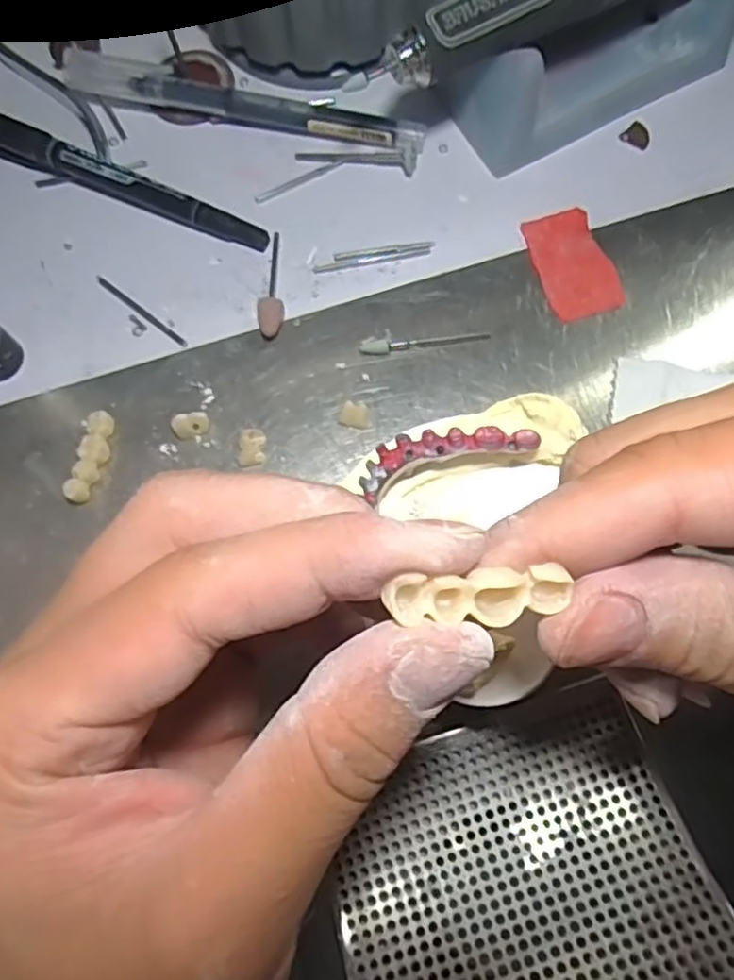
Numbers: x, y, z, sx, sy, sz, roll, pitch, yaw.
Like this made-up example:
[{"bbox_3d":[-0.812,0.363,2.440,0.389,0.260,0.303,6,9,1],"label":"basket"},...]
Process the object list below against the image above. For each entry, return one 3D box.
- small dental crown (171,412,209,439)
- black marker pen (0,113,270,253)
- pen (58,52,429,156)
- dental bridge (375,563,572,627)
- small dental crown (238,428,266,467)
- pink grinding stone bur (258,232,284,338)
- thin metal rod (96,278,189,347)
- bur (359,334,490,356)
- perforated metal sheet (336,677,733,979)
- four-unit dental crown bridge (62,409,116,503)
[{"bbox_3d":[-0.061,-0.022,0.232,0.012,0.009,0.007,-11,75,-1],"label":"small dental crown"},{"bbox_3d":[-0.105,-0.122,0.257,0.143,0.013,0.015,25,77,8],"label":"black marker pen"},{"bbox_3d":[-0.051,-0.151,0.262,0.147,0.013,0.019,15,76,6],"label":"pen"},{"bbox_3d":[0.019,0.018,0.112,0.032,0.005,0.009,-2,77,-13],"label":"dental bridge"},{"bbox_3d":[-0.039,-0.014,0.230,0.008,0.006,0.013,-3,75,2],"label":"small dental crown"},{"bbox_3d":[-0.036,-0.077,0.247,0.009,0.007,0.043,-5,75,1],"label":"pink grinding stone bur"},{"bbox_3d":[-0.085,-0.068,0.248,0.045,0.004,0.004,40,81,9],"label":"thin metal rod"},{"bbox_3d":[0.021,-0.053,0.239,0.046,0.004,0.005,-7,77,-1],"label":"bur"},{"bbox_3d":[0.043,0.113,0.166,0.096,0.013,0.107,-19,43,-3],"label":"perforated metal sheet"},{"bbox_3d":[-0.095,-0.011,0.230,0.009,0.012,0.033,5,75,4],"label":"four-unit dental crown bridge"}]

